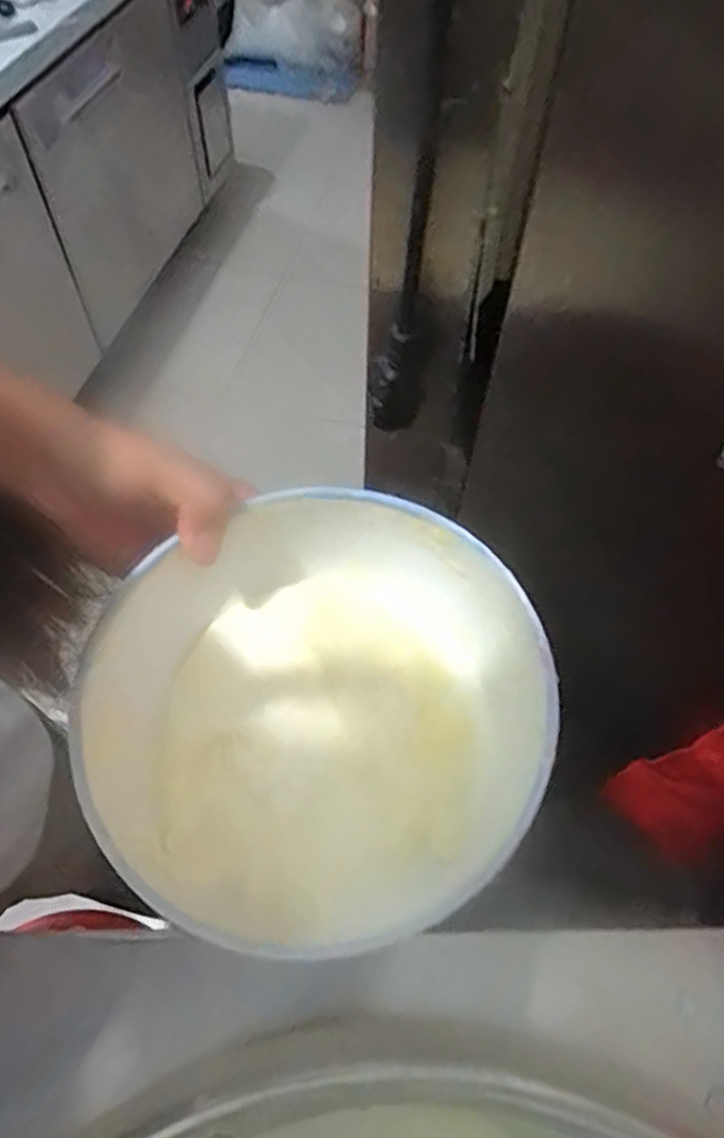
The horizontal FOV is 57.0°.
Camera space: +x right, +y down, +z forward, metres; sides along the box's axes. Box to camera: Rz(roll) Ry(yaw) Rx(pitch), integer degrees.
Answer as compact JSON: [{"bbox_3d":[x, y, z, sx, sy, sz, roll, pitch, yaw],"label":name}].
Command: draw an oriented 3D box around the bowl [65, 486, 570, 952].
[{"bbox_3d":[-0.019,0.056,0.277,0.175,0.061,0.179,0,59,-1],"label":"bowl"}]

